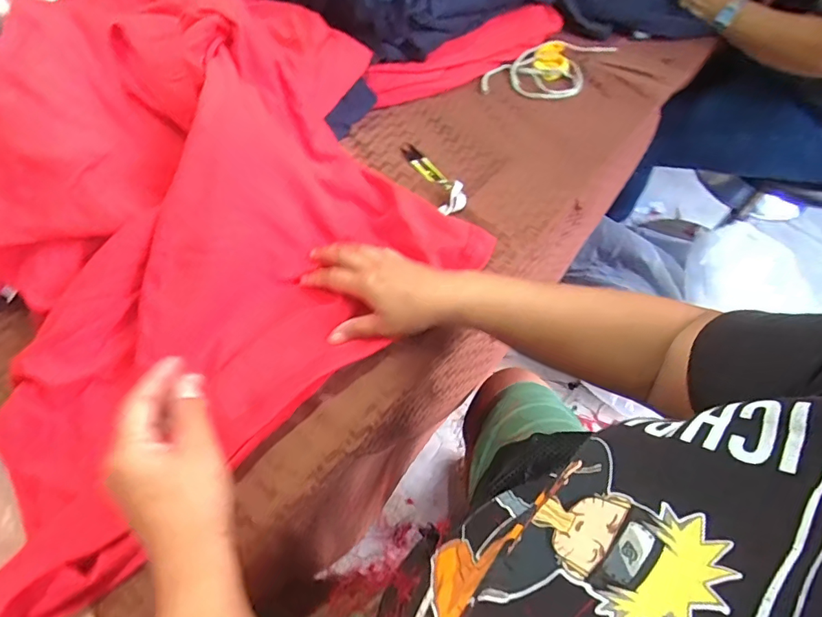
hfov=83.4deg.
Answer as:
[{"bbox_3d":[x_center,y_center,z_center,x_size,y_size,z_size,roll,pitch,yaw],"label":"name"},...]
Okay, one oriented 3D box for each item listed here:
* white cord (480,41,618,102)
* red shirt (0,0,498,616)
[{"bbox_3d":[0.236,-0.402,0.766,0.117,0.027,0.282,36,62,18],"label":"white cord"},{"bbox_3d":[-0.226,-0.139,0.430,0.447,0.170,0.534,-34,65,-22],"label":"red shirt"}]

